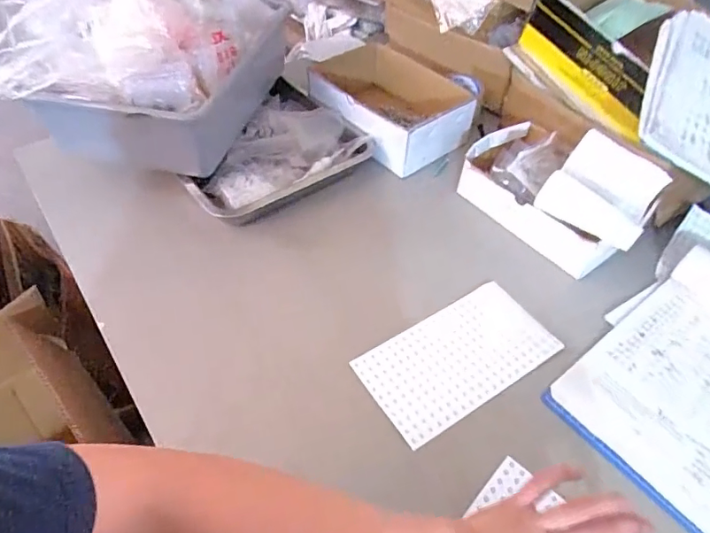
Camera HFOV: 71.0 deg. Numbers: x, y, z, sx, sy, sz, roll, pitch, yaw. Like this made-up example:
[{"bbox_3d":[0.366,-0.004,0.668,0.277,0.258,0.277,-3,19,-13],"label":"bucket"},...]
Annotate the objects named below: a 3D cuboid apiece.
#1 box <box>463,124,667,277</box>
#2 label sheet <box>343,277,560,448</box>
[{"bbox_3d":[0.288,-0.120,0.715,0.169,0.113,0.266,-35,58,-27],"label":"box"},{"bbox_3d":[0.122,0.106,0.590,0.223,0.005,0.122,-26,54,-21],"label":"label sheet"}]

